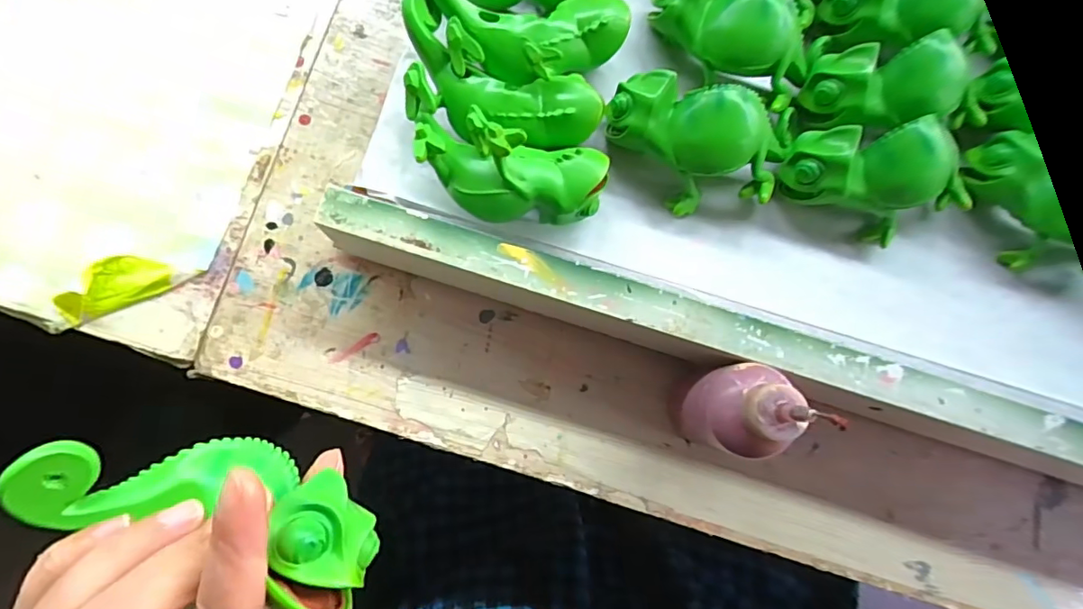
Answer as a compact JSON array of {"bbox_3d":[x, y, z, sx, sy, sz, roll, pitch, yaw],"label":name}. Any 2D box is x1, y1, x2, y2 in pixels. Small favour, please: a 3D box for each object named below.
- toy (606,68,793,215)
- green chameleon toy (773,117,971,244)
[{"bbox_3d":[0.078,-0.076,0.267,0.094,0.044,0.057,10,81,-1],"label":"toy"},{"bbox_3d":[0.165,-0.059,0.268,0.090,0.042,0.053,-4,81,-3],"label":"green chameleon toy"}]

